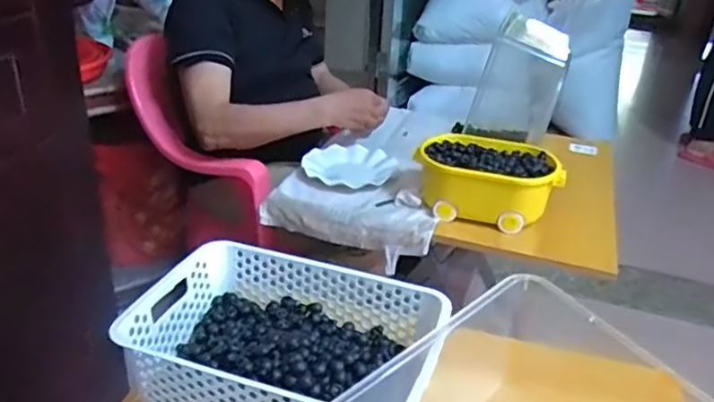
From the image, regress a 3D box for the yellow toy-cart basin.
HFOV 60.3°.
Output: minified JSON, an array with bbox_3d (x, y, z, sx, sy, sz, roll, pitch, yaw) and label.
[{"bbox_3d":[0.229,-0.042,1.091,0.242,0.098,0.172,7,27,7],"label":"yellow toy-cart basin"}]

